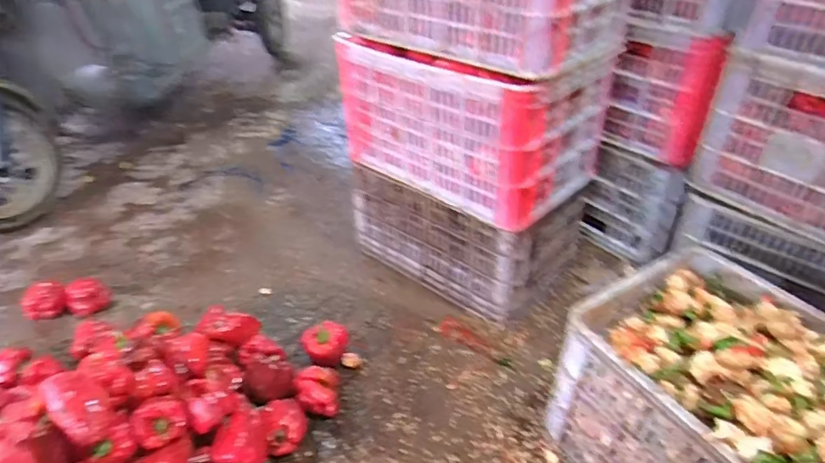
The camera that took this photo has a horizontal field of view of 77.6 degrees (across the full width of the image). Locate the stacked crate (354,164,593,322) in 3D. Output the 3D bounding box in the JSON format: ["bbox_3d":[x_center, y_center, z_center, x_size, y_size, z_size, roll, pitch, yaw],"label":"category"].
[{"bbox_3d":[0.163,-0.070,1.334,0.489,0.240,0.424,27,46,32],"label":"stacked crate"}]

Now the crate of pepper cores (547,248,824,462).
[{"bbox_3d":[0.510,0.291,0.748,0.349,0.302,0.512,-21,40,-25],"label":"crate of pepper cores"}]

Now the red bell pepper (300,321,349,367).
[{"bbox_3d":[-0.179,0.239,1.069,0.088,0.070,0.076,-16,38,-18],"label":"red bell pepper"}]

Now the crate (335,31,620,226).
[{"bbox_3d":[0.118,-0.265,1.128,0.500,0.289,0.300,26,44,33],"label":"crate"}]

